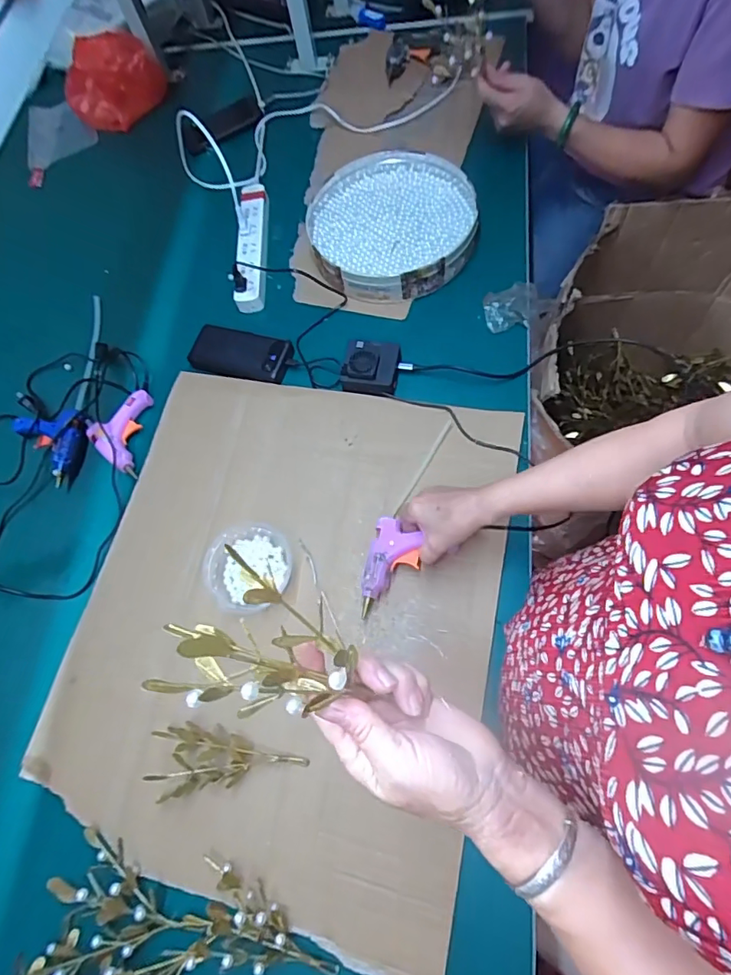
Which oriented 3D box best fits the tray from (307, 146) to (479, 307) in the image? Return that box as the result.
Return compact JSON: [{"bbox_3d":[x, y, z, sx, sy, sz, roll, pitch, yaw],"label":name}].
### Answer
[{"bbox_3d":[0.038,-0.445,0.827,0.263,0.054,0.326,-11,68,-2],"label":"tray"}]

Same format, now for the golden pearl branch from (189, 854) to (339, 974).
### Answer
[{"bbox_3d":[-0.105,0.433,0.487,0.163,0.050,0.066,17,70,9],"label":"golden pearl branch"}]

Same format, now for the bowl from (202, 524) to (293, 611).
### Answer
[{"bbox_3d":[-0.151,0.097,0.631,0.112,0.025,0.110,-1,68,2],"label":"bowl"}]

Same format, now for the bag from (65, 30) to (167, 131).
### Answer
[{"bbox_3d":[-0.589,-0.936,1.141,0.227,0.122,0.135,-13,68,-3],"label":"bag"}]

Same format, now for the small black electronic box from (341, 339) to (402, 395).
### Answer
[{"bbox_3d":[0.008,-0.176,0.723,0.078,0.033,0.078,8,69,5],"label":"small black electronic box"}]

